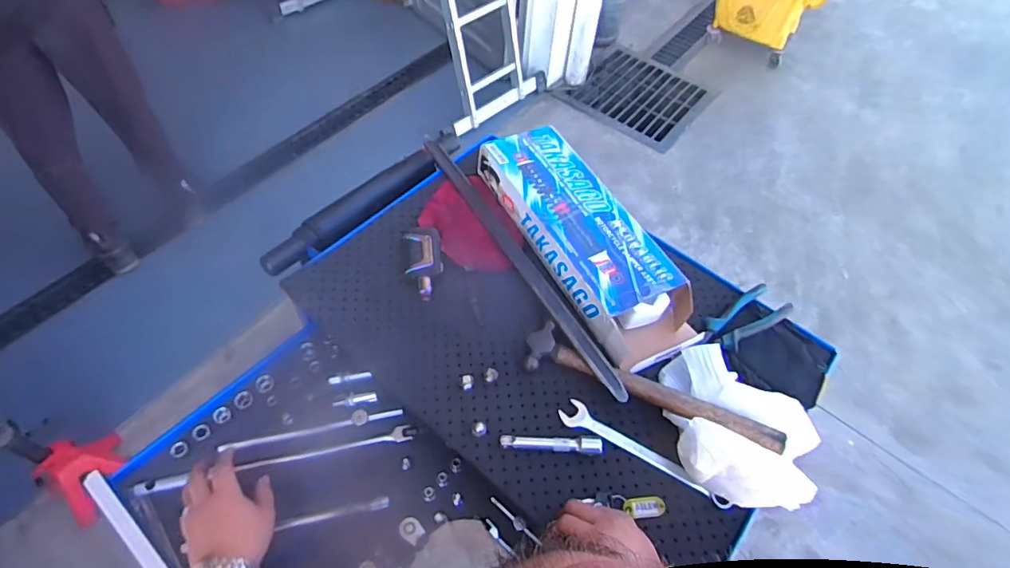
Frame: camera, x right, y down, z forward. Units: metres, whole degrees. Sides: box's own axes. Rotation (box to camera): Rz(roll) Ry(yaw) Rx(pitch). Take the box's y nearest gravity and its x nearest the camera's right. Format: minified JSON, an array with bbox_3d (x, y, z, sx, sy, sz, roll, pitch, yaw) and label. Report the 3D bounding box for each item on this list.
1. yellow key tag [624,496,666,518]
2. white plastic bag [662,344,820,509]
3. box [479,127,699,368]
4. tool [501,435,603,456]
[{"bbox_3d":[0.166,0.263,0.628,0.046,0.007,0.022,-5,57,-7],"label":"yellow key tag"},{"bbox_3d":[0.276,0.174,0.651,0.191,0.071,0.153,34,60,18],"label":"white plastic bag"},{"bbox_3d":[0.119,-0.068,0.808,0.144,0.073,0.421,-23,61,-18],"label":"box"},{"bbox_3d":[0.058,0.199,0.659,0.122,0.016,0.022,4,56,-2],"label":"tool"}]

